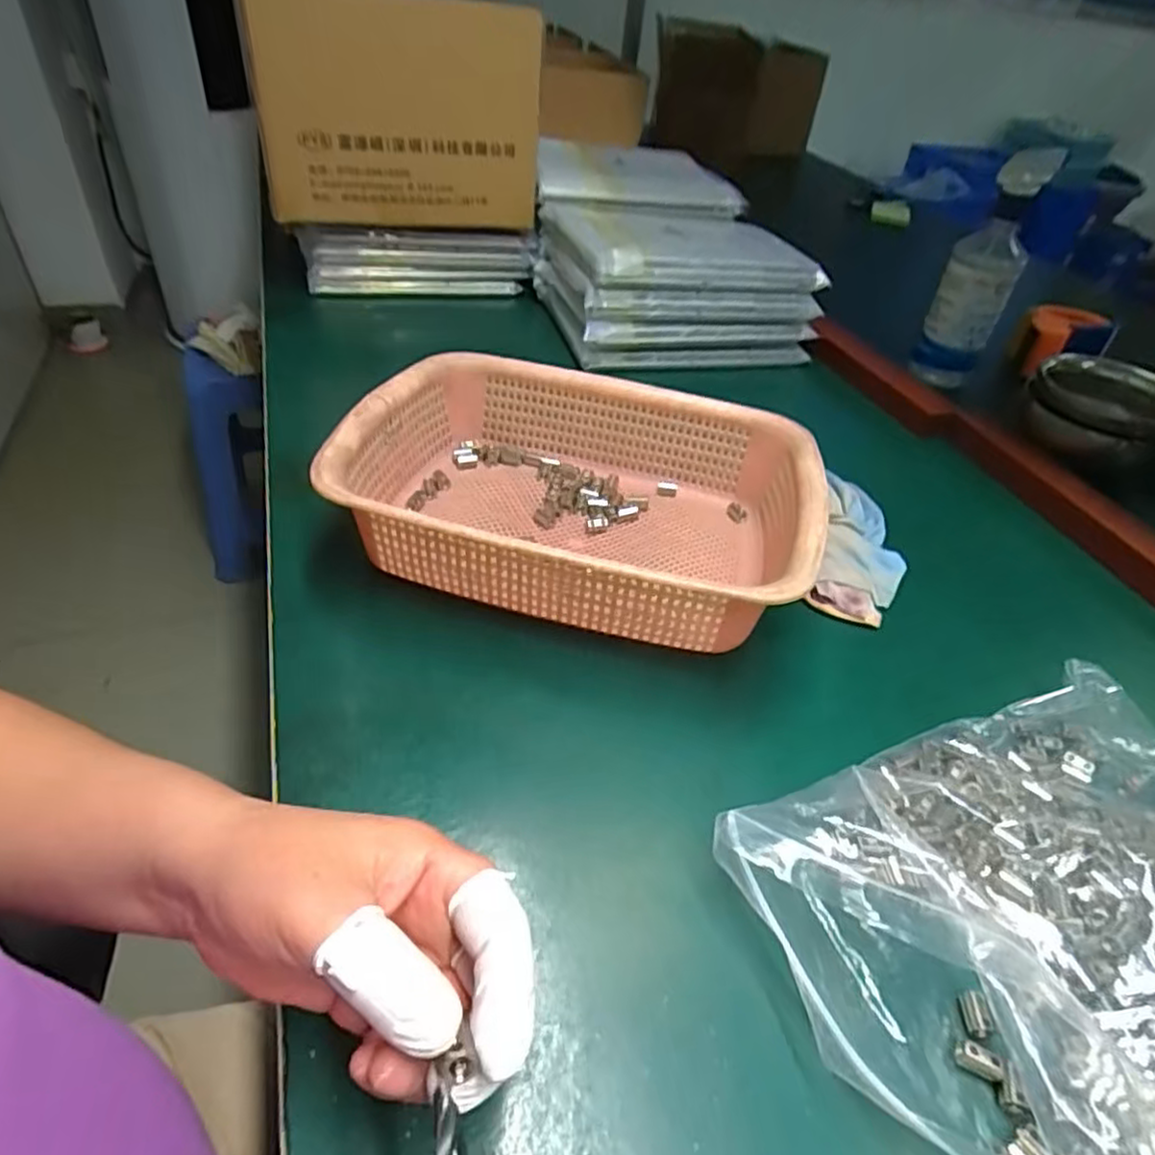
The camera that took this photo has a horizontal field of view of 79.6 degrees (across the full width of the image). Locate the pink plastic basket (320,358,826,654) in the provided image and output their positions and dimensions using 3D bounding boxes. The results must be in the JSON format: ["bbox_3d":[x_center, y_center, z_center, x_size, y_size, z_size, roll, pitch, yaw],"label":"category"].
[{"bbox_3d":[0.003,-0.052,0.458,0.283,0.080,0.211,12,43,6],"label":"pink plastic basket"}]

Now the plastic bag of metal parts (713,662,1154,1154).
[{"bbox_3d":[0.219,0.138,0.307,0.279,0.035,0.176,-17,48,-24],"label":"plastic bag of metal parts"}]

